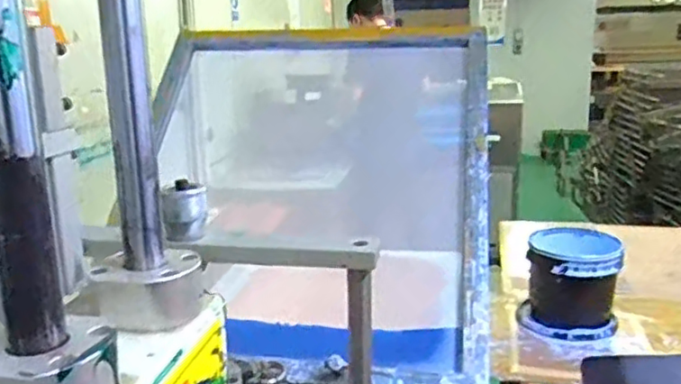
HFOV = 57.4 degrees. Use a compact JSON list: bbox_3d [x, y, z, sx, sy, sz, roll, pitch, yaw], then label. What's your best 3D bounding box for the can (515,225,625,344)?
[{"bbox_3d":[0.521,0.204,1.408,0.208,0.189,0.213,4,15,19],"label":"can"}]

